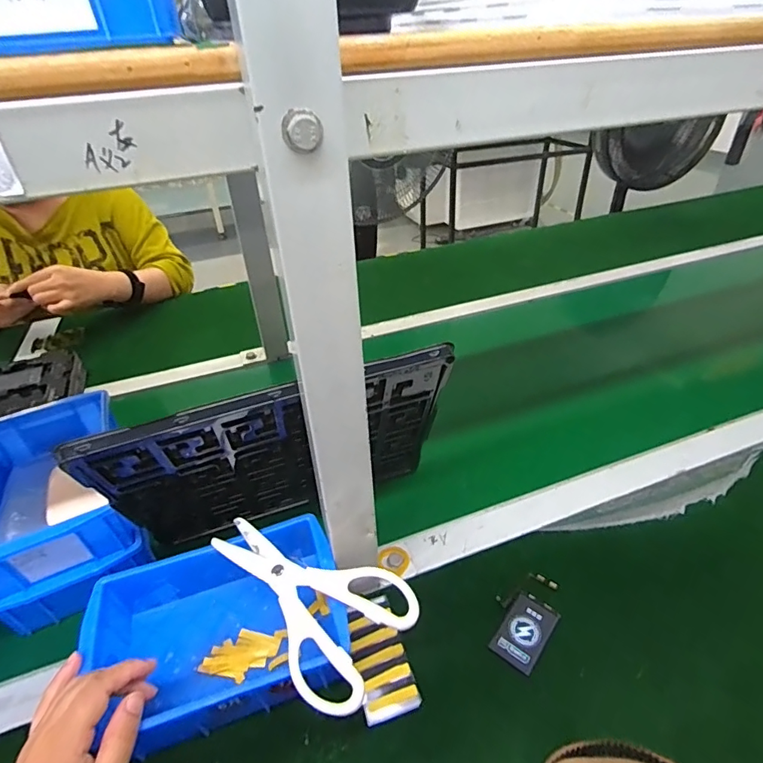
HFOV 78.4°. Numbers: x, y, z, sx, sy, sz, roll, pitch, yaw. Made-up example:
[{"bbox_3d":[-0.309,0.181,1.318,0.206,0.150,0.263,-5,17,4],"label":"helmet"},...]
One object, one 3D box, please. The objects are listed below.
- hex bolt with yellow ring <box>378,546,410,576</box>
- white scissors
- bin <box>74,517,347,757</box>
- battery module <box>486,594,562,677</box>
[{"bbox_3d":[0.014,0.182,0.476,0.031,0.008,0.032,10,38,24],"label":"hex bolt with yellow ring"},{"bbox_3d":[-0.067,0.171,0.385,0.184,0.014,0.101,24,44,31],"label":"white scissors"},{"bbox_3d":[-0.133,0.207,0.401,0.195,0.070,0.129,-16,35,-13],"label":"bin"},{"bbox_3d":[0.127,0.219,0.414,0.038,0.004,0.065,21,44,35],"label":"battery module"}]

